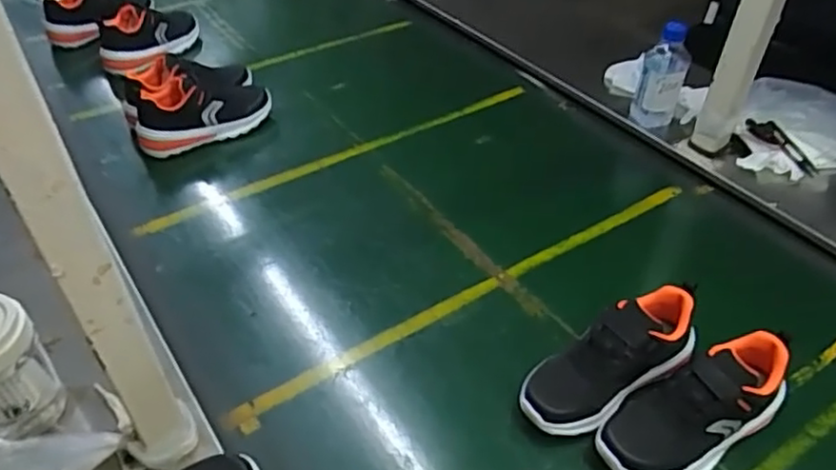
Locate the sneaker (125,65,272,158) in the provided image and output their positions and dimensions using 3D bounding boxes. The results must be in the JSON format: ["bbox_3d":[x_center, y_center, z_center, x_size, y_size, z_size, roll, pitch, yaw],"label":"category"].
[{"bbox_3d":[-0.356,-0.215,1.078,0.225,0.100,0.100,-21,47,-23],"label":"sneaker"}]

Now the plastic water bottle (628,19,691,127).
[{"bbox_3d":[0.386,-0.244,1.030,0.067,0.181,0.054,16,45,15],"label":"plastic water bottle"}]

